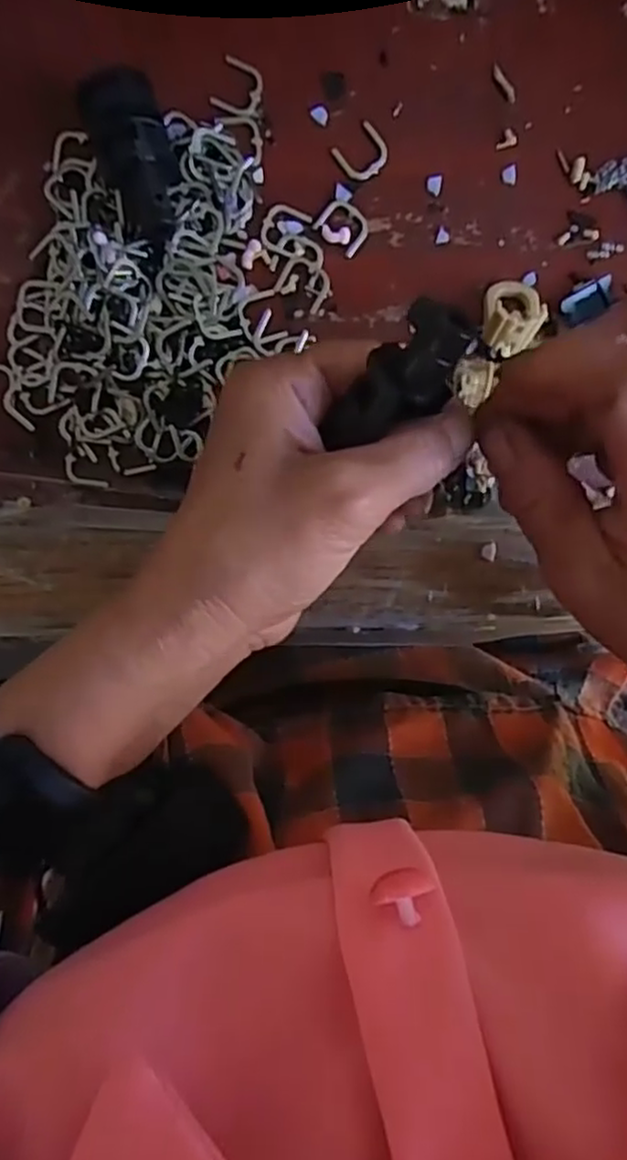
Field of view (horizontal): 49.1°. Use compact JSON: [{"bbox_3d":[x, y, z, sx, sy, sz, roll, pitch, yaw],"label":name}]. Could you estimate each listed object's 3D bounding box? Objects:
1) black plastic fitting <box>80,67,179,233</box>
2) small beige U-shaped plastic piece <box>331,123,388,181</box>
[{"bbox_3d":[-0.062,-0.149,0.241,0.025,0.021,0.052,-17,107,-5],"label":"black plastic fitting"},{"bbox_3d":[0.019,-0.165,0.265,0.020,0.004,0.017,-40,97,1],"label":"small beige U-shaped plastic piece"}]

